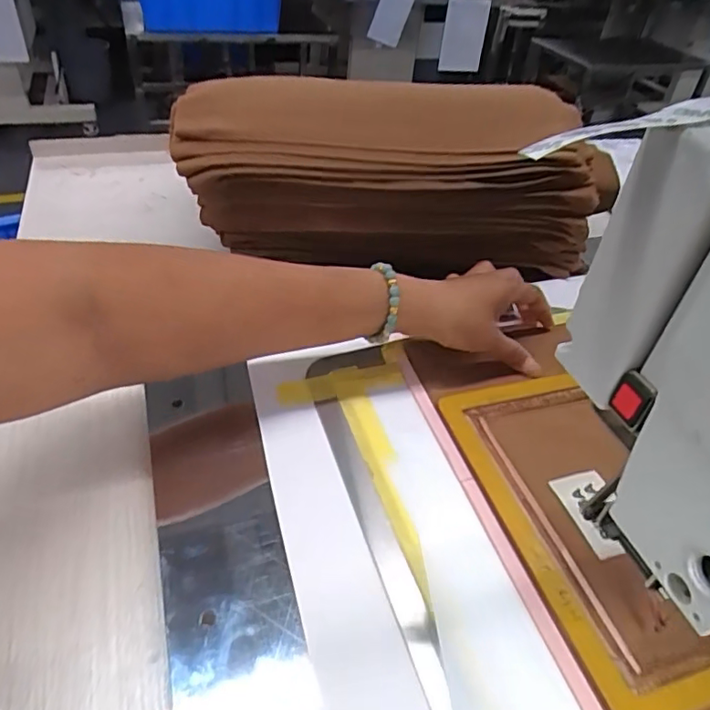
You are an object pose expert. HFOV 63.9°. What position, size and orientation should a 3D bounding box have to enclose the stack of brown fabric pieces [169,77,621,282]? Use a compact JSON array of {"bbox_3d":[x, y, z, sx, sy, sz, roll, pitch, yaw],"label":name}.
[{"bbox_3d":[0.031,-0.188,0.570,0.366,0.118,0.187,5,44,1],"label":"stack of brown fabric pieces"}]

